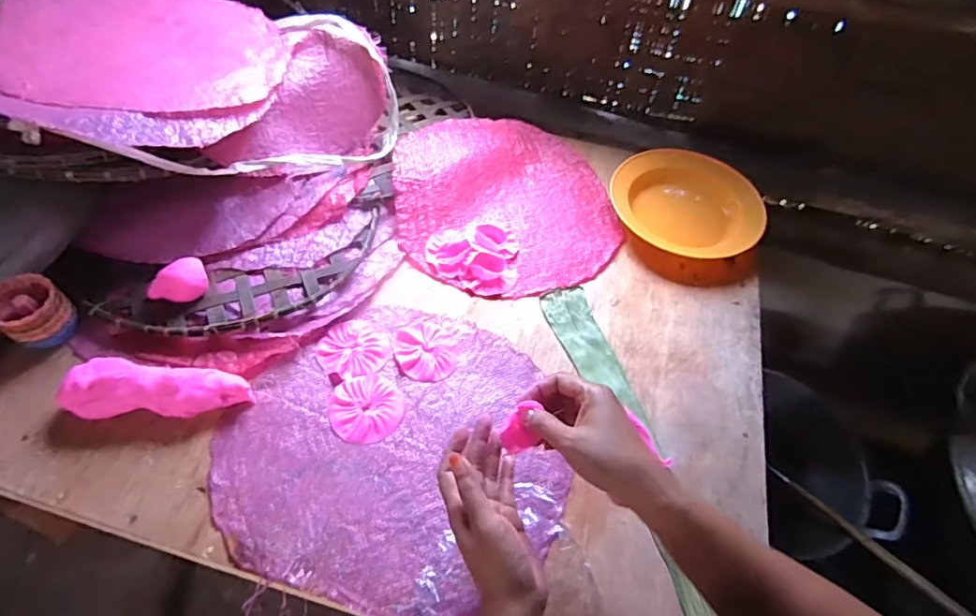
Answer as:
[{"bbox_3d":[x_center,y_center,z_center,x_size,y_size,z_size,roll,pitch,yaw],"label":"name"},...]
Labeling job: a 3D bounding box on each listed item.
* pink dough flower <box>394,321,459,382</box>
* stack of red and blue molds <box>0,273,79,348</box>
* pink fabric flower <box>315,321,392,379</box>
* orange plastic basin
[{"bbox_3d":[-0.071,0.050,0.623,0.070,0.006,0.076,-14,56,-16],"label":"pink dough flower"},{"bbox_3d":[-0.481,0.005,0.564,0.065,0.049,0.063,31,56,17],"label":"stack of red and blue molds"},{"bbox_3d":[-0.155,0.047,0.614,0.078,0.004,0.073,3,53,-4],"label":"pink fabric flower"},{"bbox_3d":[0.298,-0.141,0.770,0.207,0.067,0.218,3,53,-4],"label":"orange plastic basin"}]

